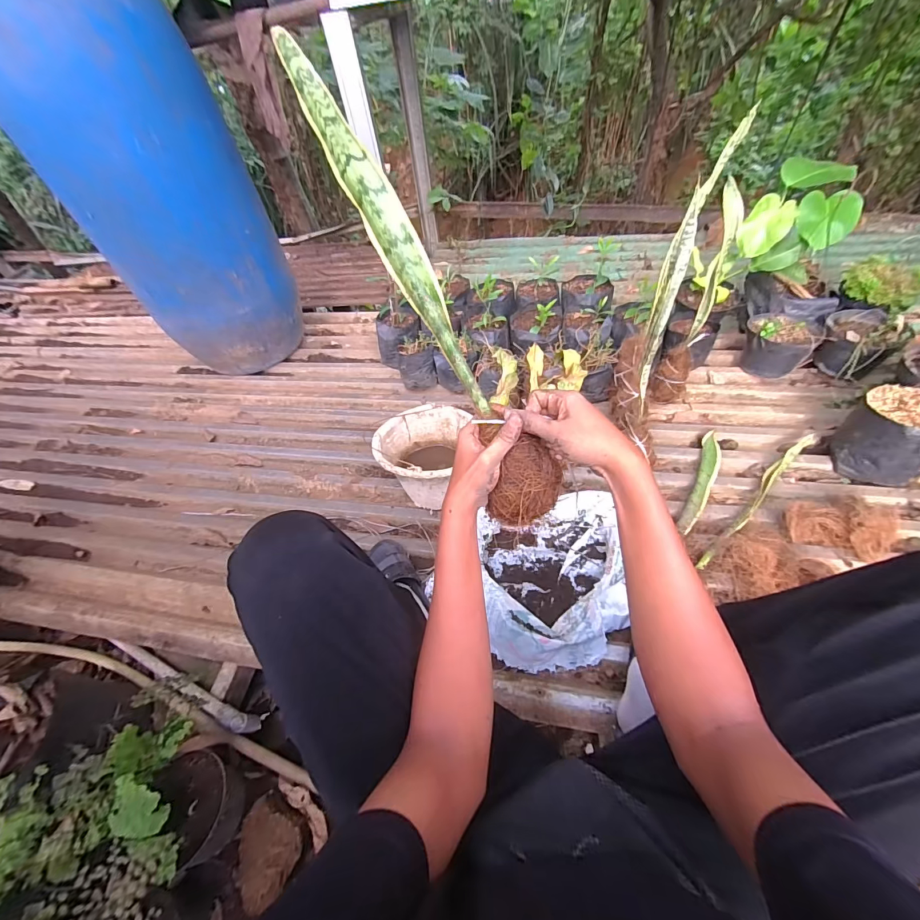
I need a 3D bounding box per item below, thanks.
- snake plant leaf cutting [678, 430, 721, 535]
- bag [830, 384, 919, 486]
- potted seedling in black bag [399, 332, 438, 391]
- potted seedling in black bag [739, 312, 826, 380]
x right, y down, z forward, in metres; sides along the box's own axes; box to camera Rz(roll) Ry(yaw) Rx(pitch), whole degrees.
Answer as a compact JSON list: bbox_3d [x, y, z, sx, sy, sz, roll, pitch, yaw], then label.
[{"bbox_3d":[0.573,0.046,0.906,0.049,0.012,0.312,25,61,21],"label":"snake plant leaf cutting"},{"bbox_3d":[0.933,-0.053,0.844,0.152,0.156,0.143,30,63,24],"label":"bag"},{"bbox_3d":[-0.130,-0.297,1.229,0.110,0.149,0.106,-2,55,4],"label":"potted seedling in black bag"},{"bbox_3d":[0.882,-0.321,1.089,0.160,0.146,0.172,27,62,23],"label":"potted seedling in black bag"}]

